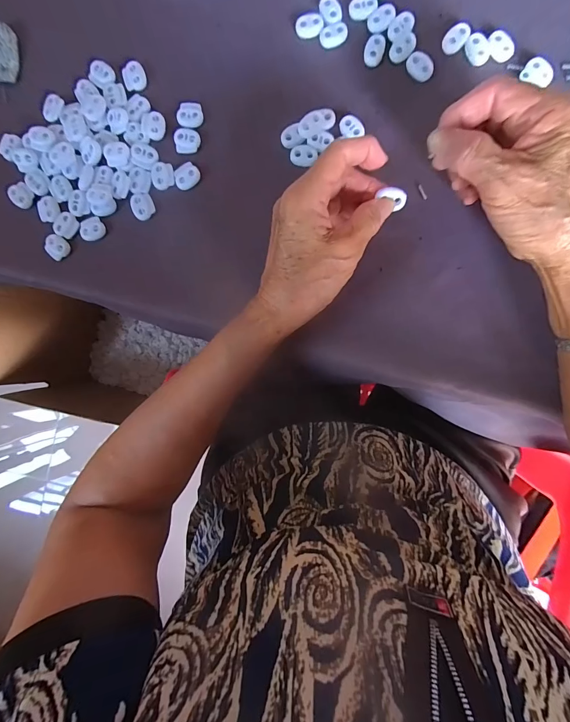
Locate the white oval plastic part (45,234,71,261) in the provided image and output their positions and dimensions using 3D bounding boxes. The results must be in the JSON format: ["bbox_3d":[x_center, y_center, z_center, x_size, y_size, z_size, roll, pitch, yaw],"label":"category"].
[{"bbox_3d":[-0.206,-0.103,0.303,0.019,0.005,0.019,-43,89,6],"label":"white oval plastic part"}]

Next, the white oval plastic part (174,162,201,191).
[{"bbox_3d":[-0.085,-0.159,0.289,0.022,0.004,0.019,-31,90,6],"label":"white oval plastic part"}]

